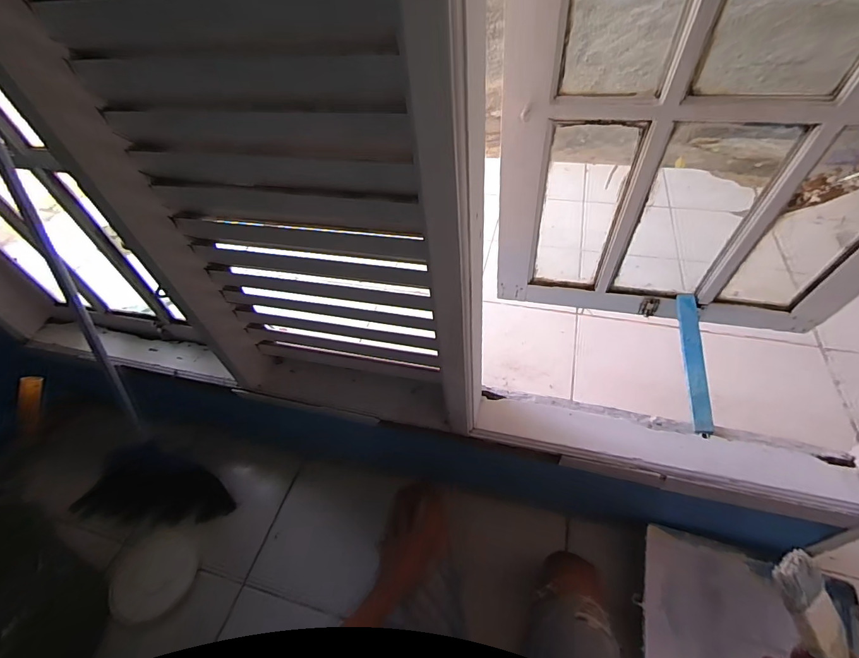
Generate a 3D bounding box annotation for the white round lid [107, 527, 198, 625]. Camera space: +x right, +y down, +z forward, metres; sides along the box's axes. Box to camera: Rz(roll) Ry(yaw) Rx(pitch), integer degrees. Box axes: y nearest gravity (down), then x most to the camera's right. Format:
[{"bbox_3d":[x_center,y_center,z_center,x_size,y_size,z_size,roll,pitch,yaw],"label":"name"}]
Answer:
[{"bbox_3d":[-0.614,0.539,0.916,0.198,0.018,0.167,35,49,30],"label":"white round lid"}]

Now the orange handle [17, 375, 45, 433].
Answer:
[{"bbox_3d":[-0.770,0.150,0.793,0.034,0.141,0.028,0,38,-45],"label":"orange handle"}]

